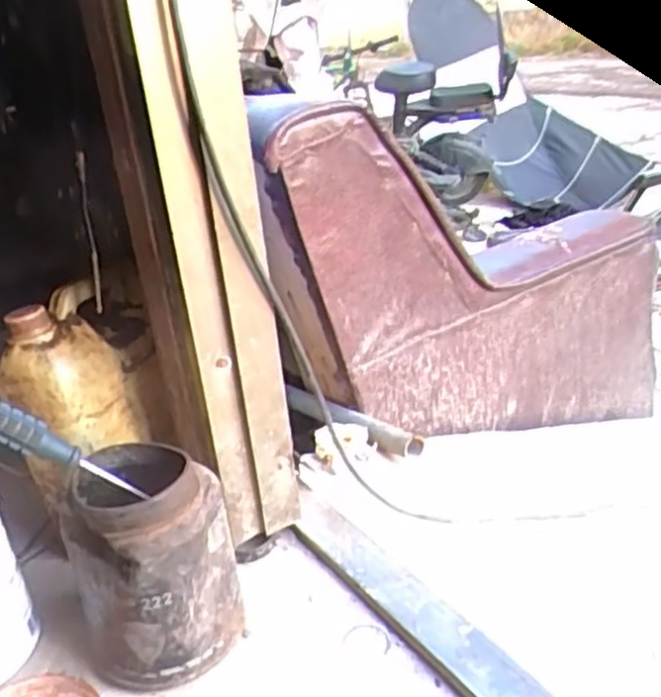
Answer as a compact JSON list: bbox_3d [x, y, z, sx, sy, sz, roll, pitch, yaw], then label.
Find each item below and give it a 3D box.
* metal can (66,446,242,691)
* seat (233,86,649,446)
[{"bbox_3d":[-0.154,0.184,0.637,0.131,0.169,0.138,-14,26,-14],"label":"metal can"},{"bbox_3d":[0.223,-0.072,1.129,0.864,0.414,0.120,17,9,-35],"label":"seat"}]

